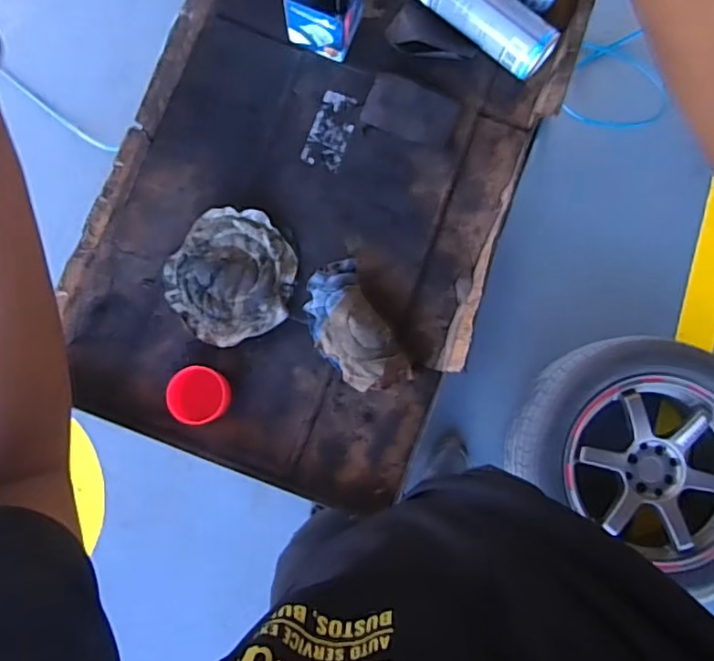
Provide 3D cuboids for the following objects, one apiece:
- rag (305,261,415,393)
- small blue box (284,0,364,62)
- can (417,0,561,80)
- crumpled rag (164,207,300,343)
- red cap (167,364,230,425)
[{"bbox_3d":[-0.008,-0.001,0.697,0.087,0.038,0.166,-28,86,-3],"label":"rag"},{"bbox_3d":[-0.038,-0.397,0.707,0.082,0.094,0.077,27,85,1],"label":"small blue box"},{"bbox_3d":[0.146,-0.404,0.727,0.219,0.060,0.060,39,85,3],"label":"can"},{"bbox_3d":[-0.153,-0.066,0.707,0.156,0.016,0.152,-42,87,-4],"label":"crumpled rag"},{"bbox_3d":[-0.186,0.078,0.687,0.068,0.041,0.066,0,85,-1],"label":"red cap"}]

